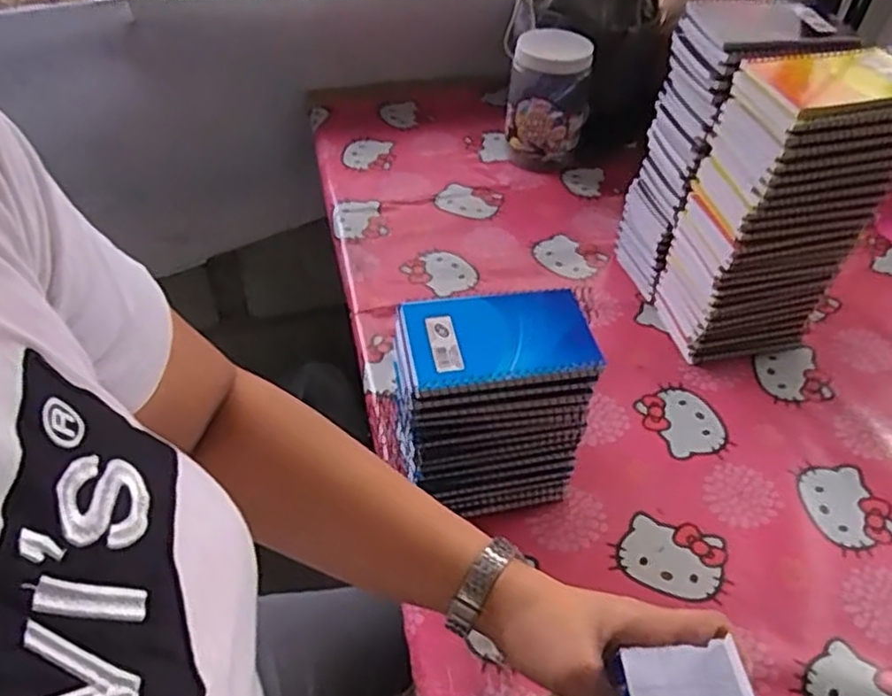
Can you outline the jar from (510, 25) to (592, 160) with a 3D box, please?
[{"bbox_3d":[0.133,-0.320,0.920,0.101,0.153,0.084,8,47,6],"label":"jar"}]

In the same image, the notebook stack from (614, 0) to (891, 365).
[{"bbox_3d":[0.287,-0.153,0.685,0.129,0.282,0.199,-8,48,-10],"label":"notebook stack"}]

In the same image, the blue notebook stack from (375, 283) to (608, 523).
[{"bbox_3d":[0.031,0.051,0.556,0.135,0.175,0.082,-7,47,-9],"label":"blue notebook stack"}]

